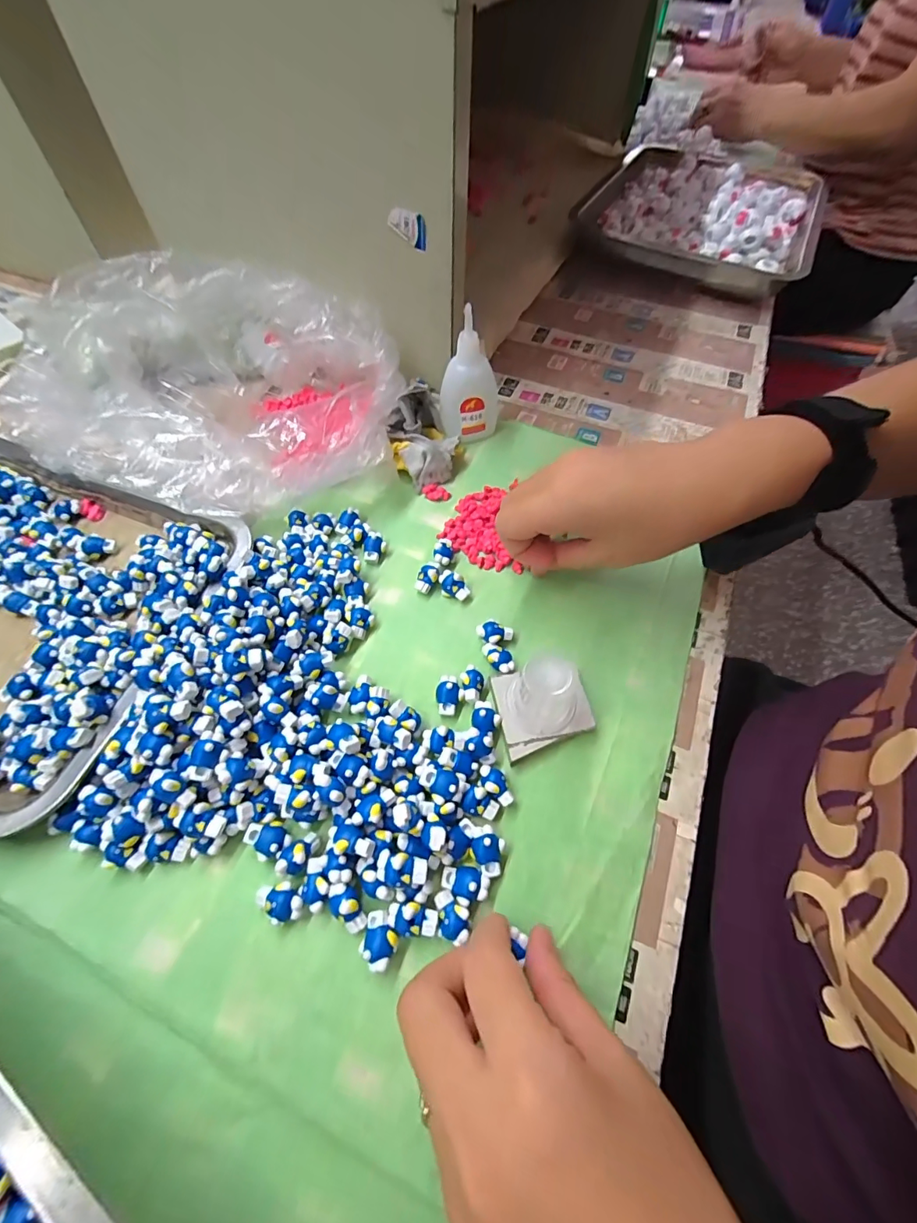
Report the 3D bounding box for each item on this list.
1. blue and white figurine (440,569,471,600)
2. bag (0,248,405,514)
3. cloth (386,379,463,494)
[{"bbox_3d":[-0.003,-0.017,0.297,0.022,0.012,0.014,21,62,10],"label":"blue and white figurine"},{"bbox_3d":[-0.164,-0.163,0.335,0.232,0.076,0.198,1,60,-1],"label":"bag"},{"bbox_3d":[-0.028,-0.138,0.355,0.051,0.036,0.082,-12,61,-8],"label":"cloth"}]

